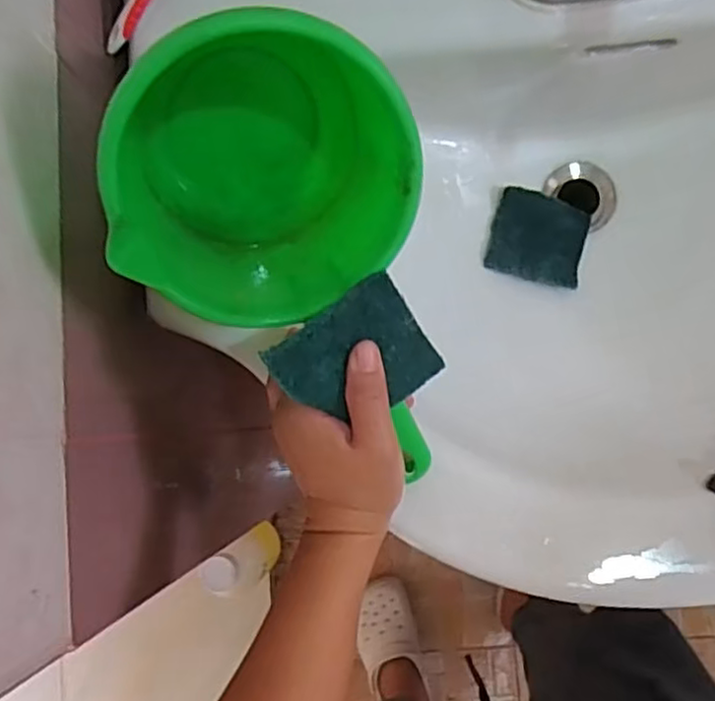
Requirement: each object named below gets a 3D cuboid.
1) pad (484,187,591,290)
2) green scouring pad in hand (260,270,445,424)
[{"bbox_3d":[0.144,-0.088,0.541,0.072,0.018,0.069,16,86,6],"label":"pad"},{"bbox_3d":[0.000,0.005,0.342,0.075,0.010,0.065,-37,123,-12],"label":"green scouring pad in hand"}]

